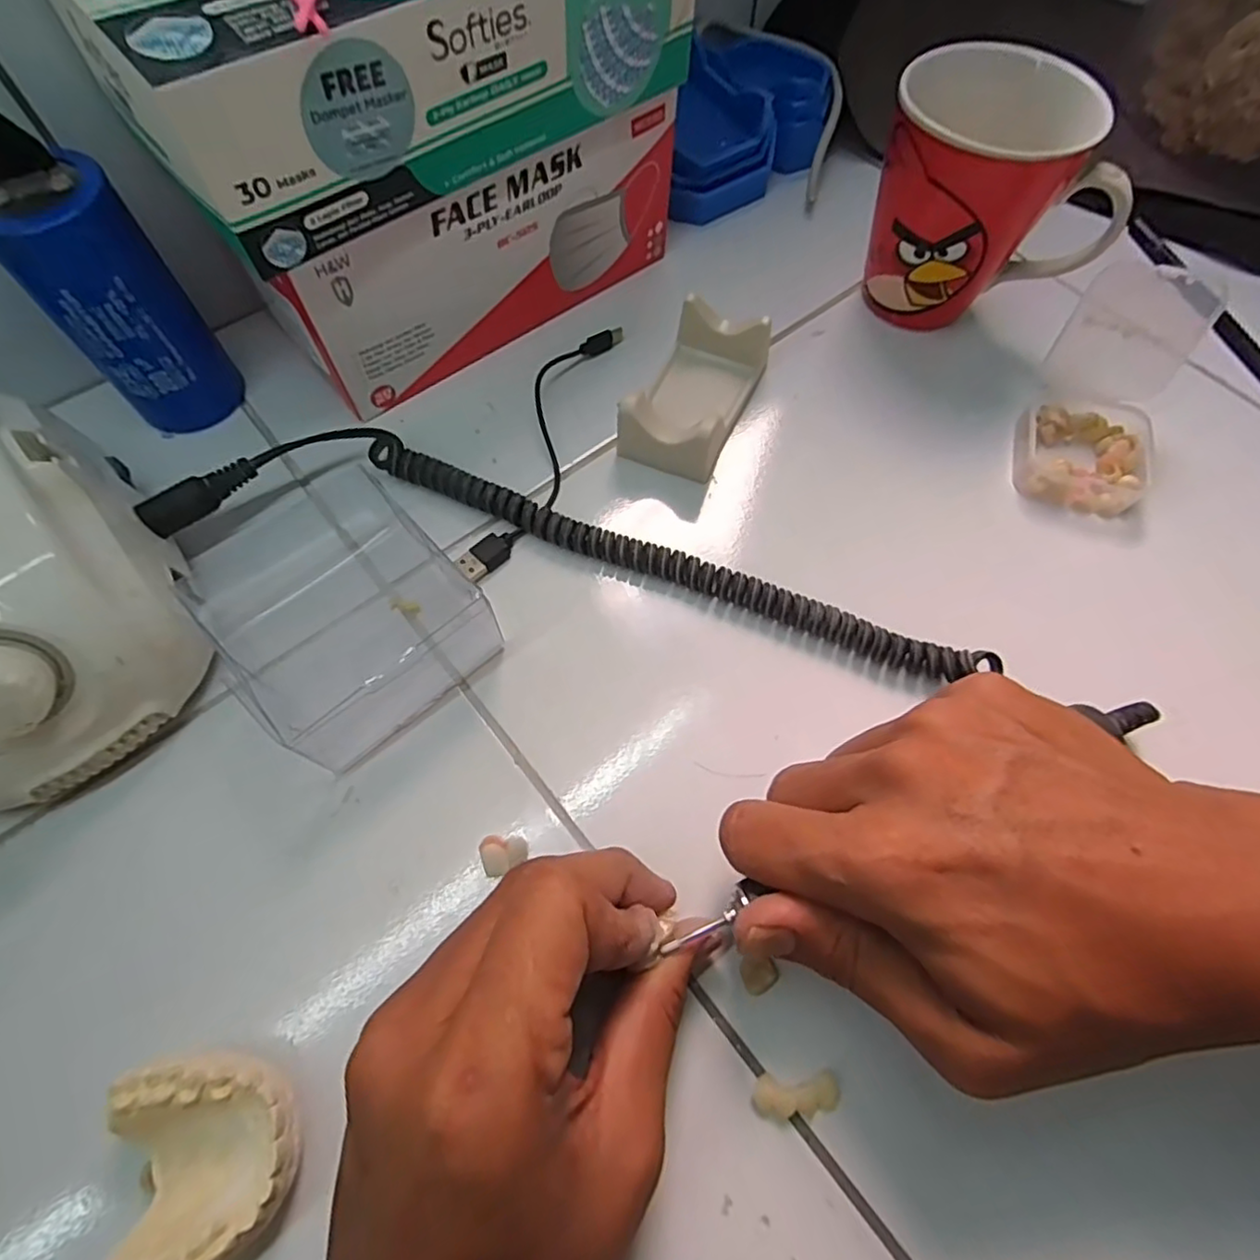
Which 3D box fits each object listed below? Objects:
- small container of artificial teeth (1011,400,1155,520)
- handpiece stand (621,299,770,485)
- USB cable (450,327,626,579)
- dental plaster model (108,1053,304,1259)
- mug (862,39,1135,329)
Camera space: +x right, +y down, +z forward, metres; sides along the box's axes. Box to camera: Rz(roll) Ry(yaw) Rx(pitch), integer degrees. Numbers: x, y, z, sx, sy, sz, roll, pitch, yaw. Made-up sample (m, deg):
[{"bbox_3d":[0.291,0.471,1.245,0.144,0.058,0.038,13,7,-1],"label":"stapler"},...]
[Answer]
[{"bbox_3d":[0.214,-0.085,0.308,0.056,0.020,0.056,16,69,4],"label":"small container of artificial teeth"},{"bbox_3d":[0.031,-0.115,0.306,0.046,0.033,0.085,24,68,9],"label":"handpiece stand"},{"bbox_3d":[-0.041,-0.092,0.306,0.030,0.007,0.159,16,67,6],"label":"USB cable"},{"bbox_3d":[-0.119,0.152,0.184,0.049,0.022,0.056,-15,67,-8],"label":"dental plaster model"},{"bbox_3d":[0.170,-0.213,0.312,0.102,0.087,0.080,-1,66,-1],"label":"mug"}]

